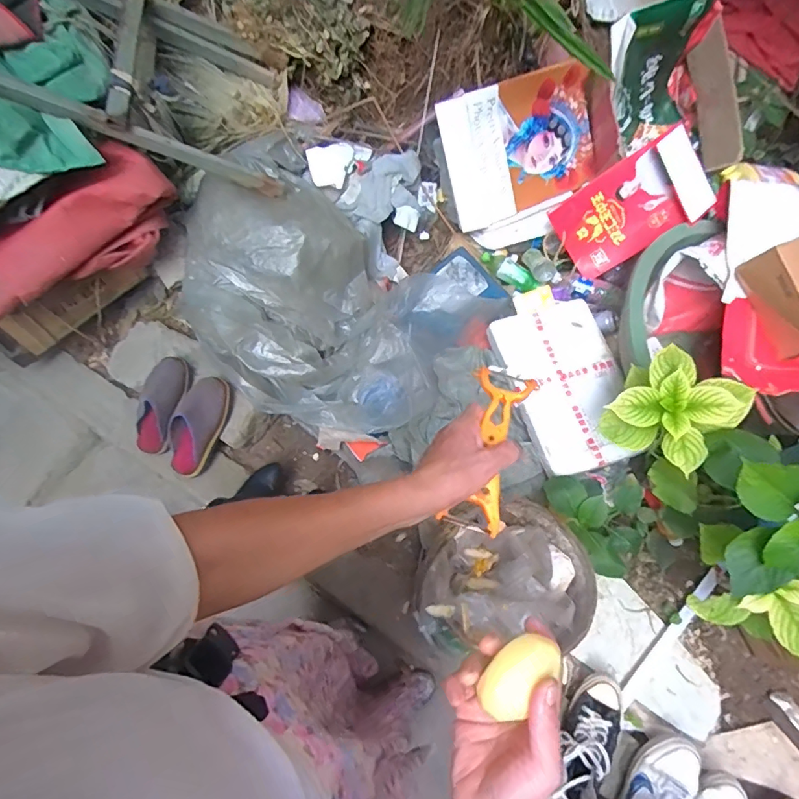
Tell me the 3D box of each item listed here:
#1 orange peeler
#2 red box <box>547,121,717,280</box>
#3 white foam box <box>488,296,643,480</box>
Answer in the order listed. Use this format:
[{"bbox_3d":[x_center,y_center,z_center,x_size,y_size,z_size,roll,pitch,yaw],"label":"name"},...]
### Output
[{"bbox_3d":[0.093,0.045,0.491,0.072,0.023,0.172,12,67,4],"label":"orange peeler"},{"bbox_3d":[0.621,-0.516,1.321,0.369,0.056,0.235,-30,106,27],"label":"red box"},{"bbox_3d":[0.436,-0.042,1.283,0.282,0.049,0.456,-15,69,-6],"label":"white foam box"}]

